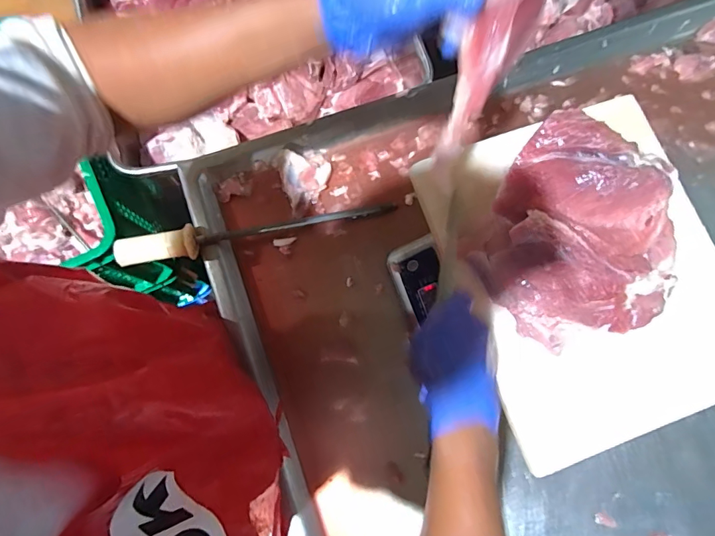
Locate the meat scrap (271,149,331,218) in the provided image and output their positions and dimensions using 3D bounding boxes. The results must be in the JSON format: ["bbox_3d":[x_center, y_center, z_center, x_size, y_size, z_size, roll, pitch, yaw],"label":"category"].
[{"bbox_3d":[-0.080,-0.144,0.646,0.077,0.024,0.093,-24,80,-5],"label":"meat scrap"}]

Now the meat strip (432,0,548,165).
[{"bbox_3d":[0.090,-0.139,0.318,0.039,0.159,0.016,27,56,5],"label":"meat strip"}]

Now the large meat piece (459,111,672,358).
[{"bbox_3d":[0.221,-0.026,0.432,0.176,0.086,0.194,32,80,6],"label":"large meat piece"}]

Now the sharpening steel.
[{"bbox_3d":[-0.157,-0.057,0.614,0.361,0.056,0.045,-15,79,-3],"label":"sharpening steel"}]

